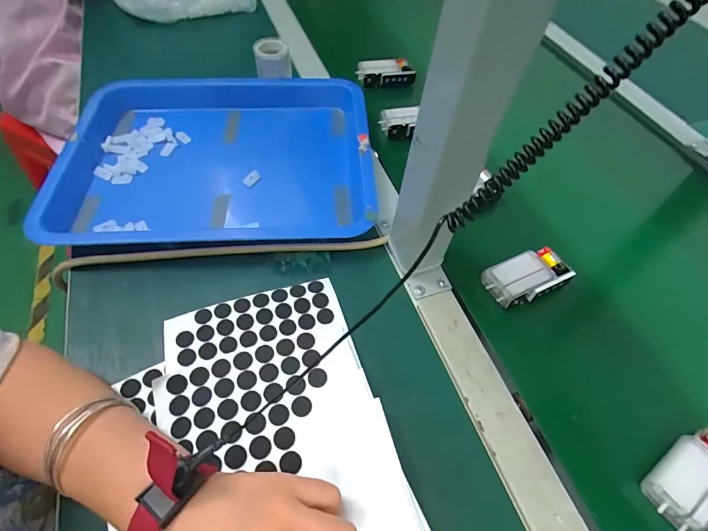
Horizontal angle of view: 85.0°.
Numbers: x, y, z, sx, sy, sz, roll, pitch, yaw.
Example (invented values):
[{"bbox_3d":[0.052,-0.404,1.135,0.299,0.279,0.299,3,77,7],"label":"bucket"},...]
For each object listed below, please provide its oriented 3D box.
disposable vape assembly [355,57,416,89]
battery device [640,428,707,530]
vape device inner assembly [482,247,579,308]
[{"bbox_3d":[0.047,-0.283,0.569,0.082,0.030,0.038,-10,56,-10],"label":"disposable vape assembly"},{"bbox_3d":[0.247,0.152,0.274,0.074,0.019,0.045,-26,61,-20],"label":"battery device"},{"bbox_3d":[0.167,0.010,0.368,0.077,0.021,0.043,-16,58,-14],"label":"vape device inner assembly"}]

